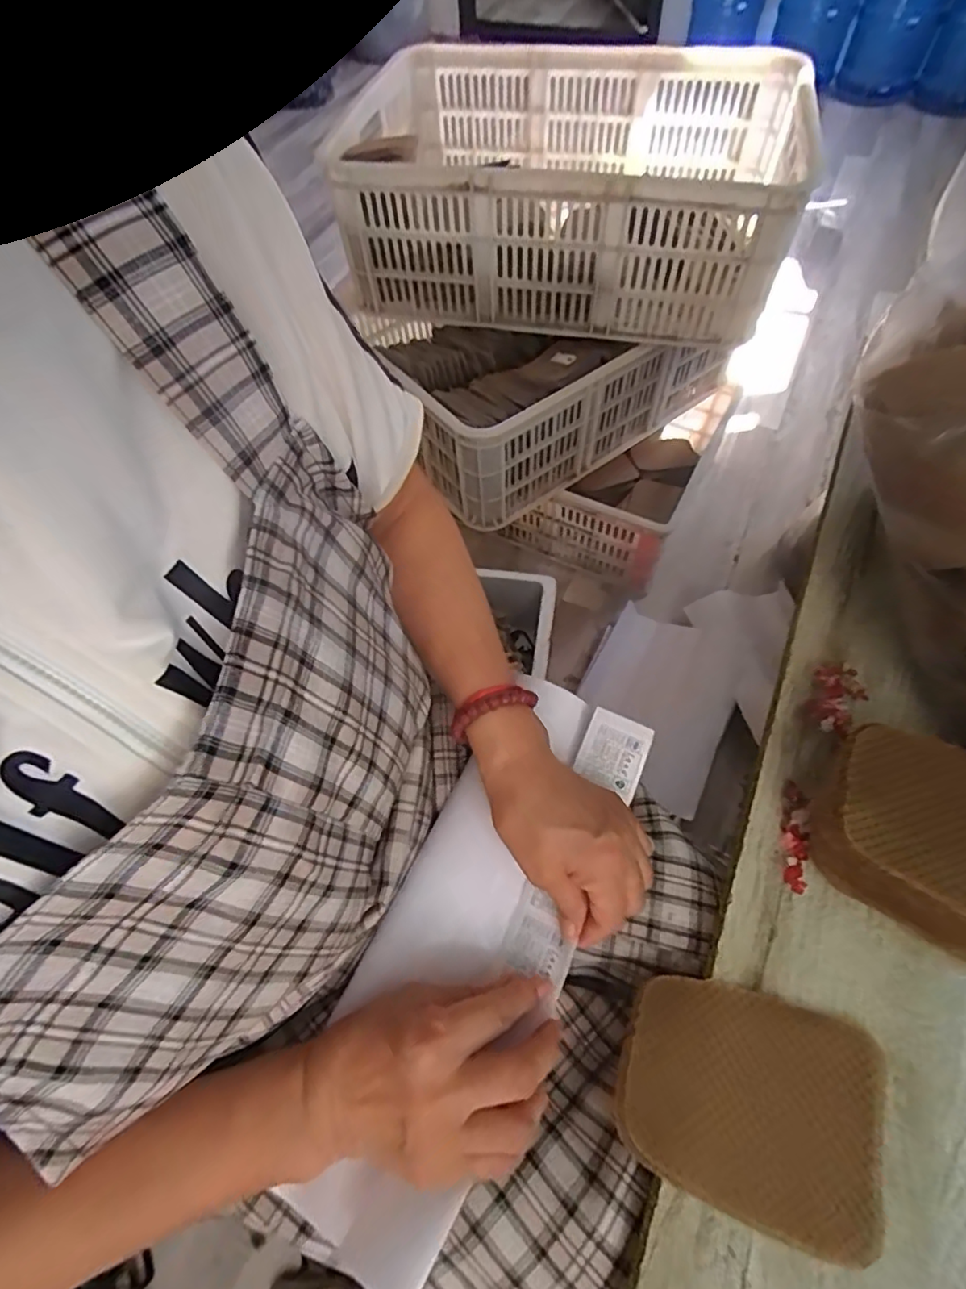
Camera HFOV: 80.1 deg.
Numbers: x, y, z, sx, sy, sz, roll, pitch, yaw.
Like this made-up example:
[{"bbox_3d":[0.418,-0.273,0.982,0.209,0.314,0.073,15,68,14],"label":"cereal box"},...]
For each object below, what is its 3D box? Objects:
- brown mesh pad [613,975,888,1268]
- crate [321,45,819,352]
[{"bbox_3d":[0.139,0.234,0.297,0.124,0.005,0.094,15,60,12],"label":"brown mesh pad"},{"bbox_3d":[0.140,-0.713,0.886,0.608,0.184,0.480,9,59,8],"label":"crate"}]

